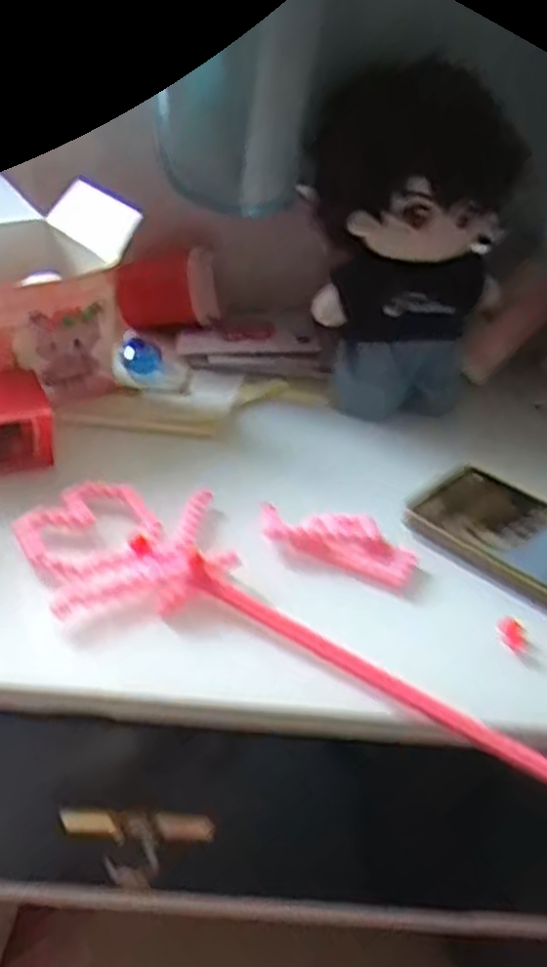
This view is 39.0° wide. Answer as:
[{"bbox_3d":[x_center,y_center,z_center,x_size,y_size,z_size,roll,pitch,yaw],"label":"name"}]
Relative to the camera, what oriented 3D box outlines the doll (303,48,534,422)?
[{"bbox_3d":[0.087,-0.153,0.501,0.112,0.214,0.082,-24,43,-37],"label":"doll"}]

